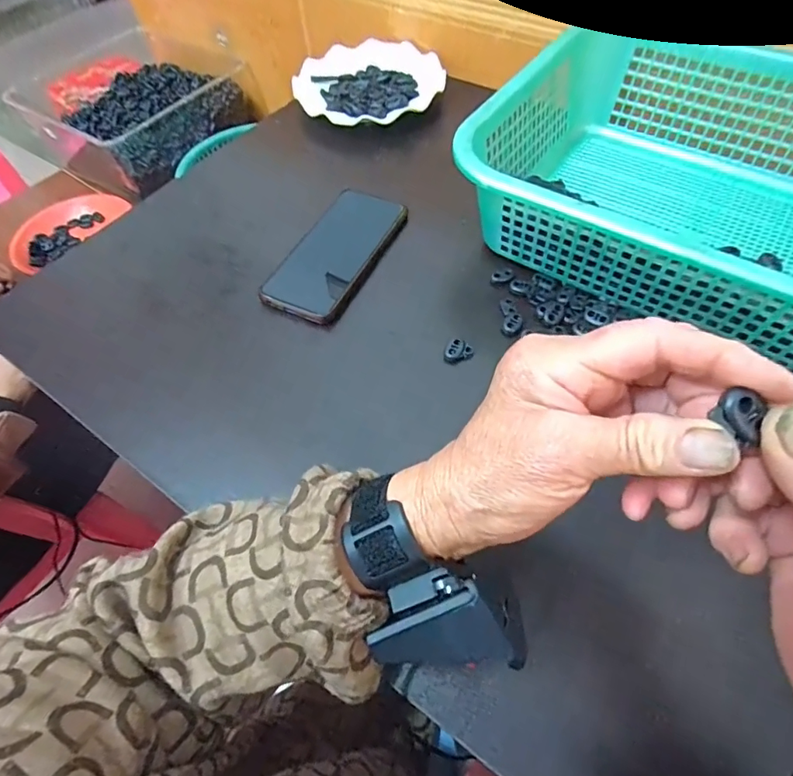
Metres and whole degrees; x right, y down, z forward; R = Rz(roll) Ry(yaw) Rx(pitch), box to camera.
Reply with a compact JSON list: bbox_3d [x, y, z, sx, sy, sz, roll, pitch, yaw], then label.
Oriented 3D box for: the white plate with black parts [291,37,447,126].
[{"bbox_3d":[-0.033,-0.363,0.575,0.173,0.020,0.160,-2,60,3],"label":"white plate with black parts"}]

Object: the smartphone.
[{"bbox_3d":[-0.054,-0.127,0.446,0.076,0.008,0.159,24,64,17],"label":"smartphone"}]

